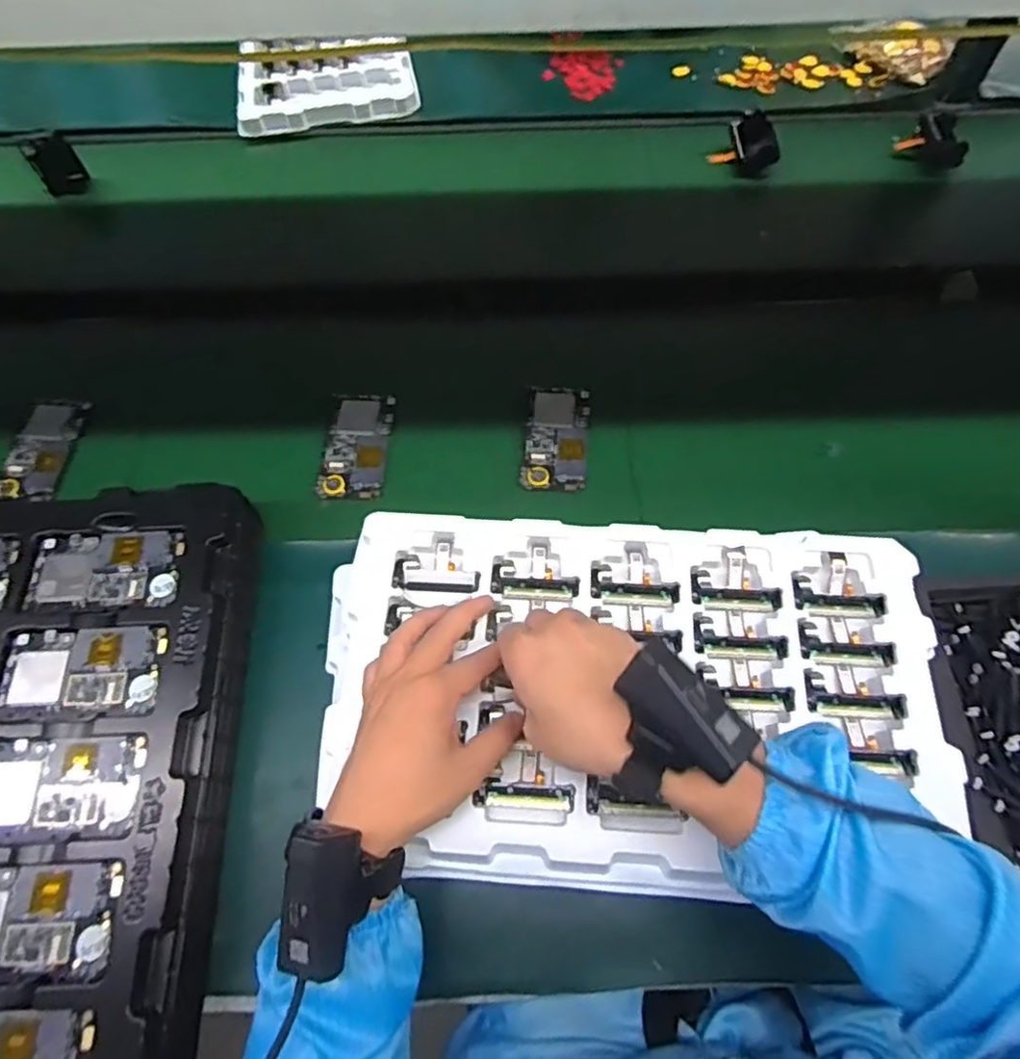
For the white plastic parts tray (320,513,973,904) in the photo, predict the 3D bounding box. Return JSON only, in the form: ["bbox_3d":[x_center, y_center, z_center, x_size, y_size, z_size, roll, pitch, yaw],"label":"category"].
[{"bbox_3d":[0.087,0.117,0.467,0.445,0.038,0.255,3,62,3],"label":"white plastic parts tray"}]

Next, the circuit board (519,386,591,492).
[{"bbox_3d":[0.048,-0.095,0.646,0.063,0.010,0.119,4,62,4],"label":"circuit board"}]

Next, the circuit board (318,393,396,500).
[{"bbox_3d":[-0.155,-0.087,0.647,0.061,0.011,0.121,3,62,3],"label":"circuit board"}]

